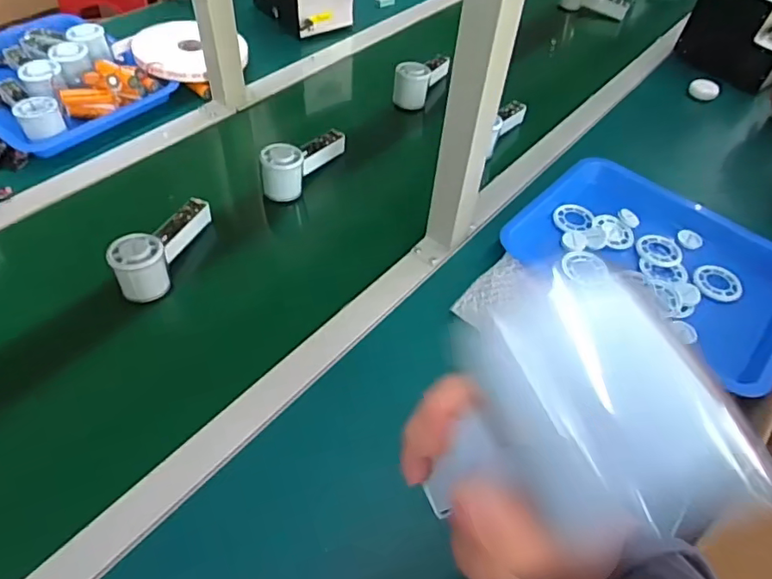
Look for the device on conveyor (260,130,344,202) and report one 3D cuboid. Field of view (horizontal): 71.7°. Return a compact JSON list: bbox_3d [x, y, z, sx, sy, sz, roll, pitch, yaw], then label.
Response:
[{"bbox_3d":[-0.113,-0.183,0.751,0.057,0.058,0.147,27,52,17],"label":"device on conveyor"}]

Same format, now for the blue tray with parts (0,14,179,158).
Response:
[{"bbox_3d":[-0.536,-0.338,0.830,0.328,0.068,0.243,33,54,21],"label":"blue tray with parts"}]

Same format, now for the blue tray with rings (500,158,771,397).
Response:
[{"bbox_3d":[0.353,-0.049,0.689,0.326,0.056,0.269,34,55,22],"label":"blue tray with rings"}]

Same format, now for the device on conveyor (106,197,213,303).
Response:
[{"bbox_3d":[-0.267,-0.050,0.642,0.049,0.080,0.146,16,50,8],"label":"device on conveyor"}]

